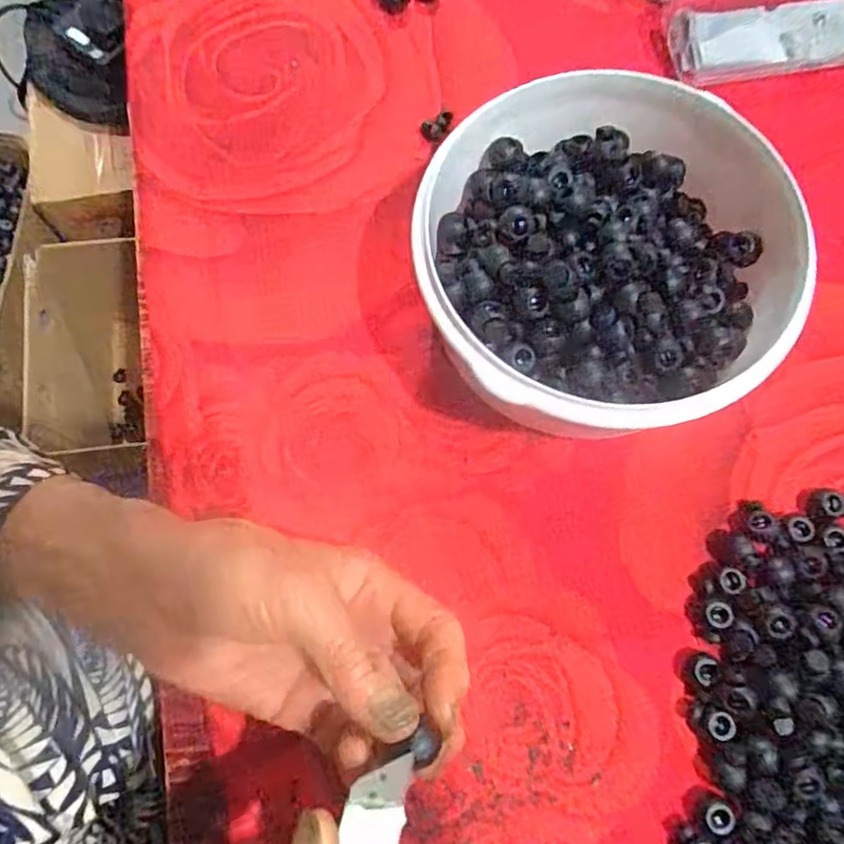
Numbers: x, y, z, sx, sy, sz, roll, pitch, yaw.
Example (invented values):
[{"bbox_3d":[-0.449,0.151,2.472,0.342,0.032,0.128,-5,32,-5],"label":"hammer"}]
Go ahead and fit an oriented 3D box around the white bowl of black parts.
[{"bbox_3d":[0.086,-0.068,0.298,0.177,0.071,0.165,0,74,-2],"label":"white bowl of black parts"}]

